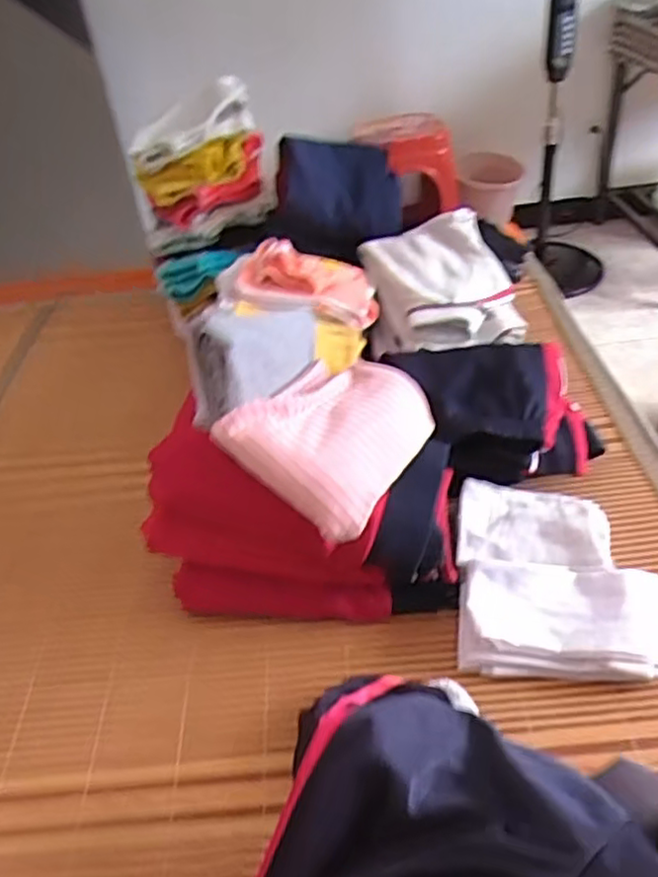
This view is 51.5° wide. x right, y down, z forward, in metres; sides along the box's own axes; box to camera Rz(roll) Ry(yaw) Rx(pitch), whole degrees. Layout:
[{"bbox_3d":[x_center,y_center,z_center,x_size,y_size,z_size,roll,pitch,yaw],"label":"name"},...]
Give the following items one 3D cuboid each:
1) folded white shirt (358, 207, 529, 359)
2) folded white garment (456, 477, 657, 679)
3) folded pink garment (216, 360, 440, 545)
[{"bbox_3d":[0.159,-0.224,0.978,0.207,0.068,0.289,-5,39,2],"label":"folded white shirt"},{"bbox_3d":[0.220,0.129,0.666,0.182,0.048,0.216,1,40,9],"label":"folded white garment"},{"bbox_3d":[0.010,-0.013,0.646,0.153,0.040,0.208,33,44,11],"label":"folded pink garment"}]

